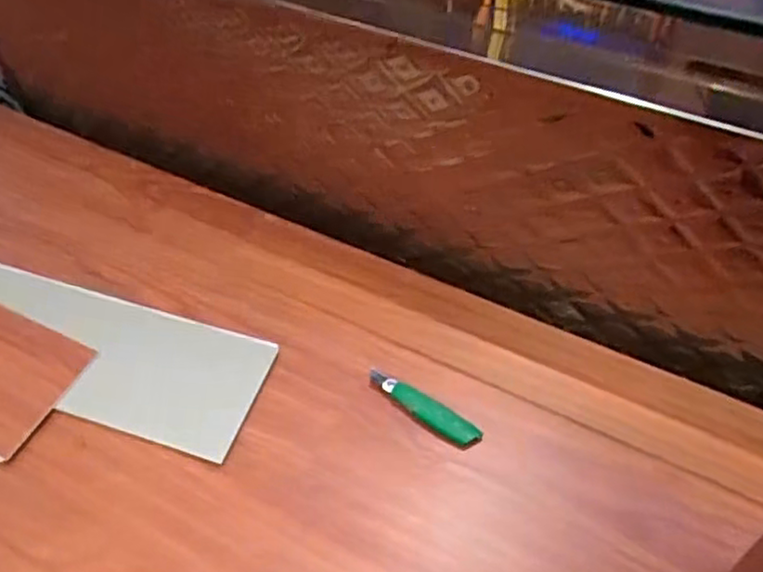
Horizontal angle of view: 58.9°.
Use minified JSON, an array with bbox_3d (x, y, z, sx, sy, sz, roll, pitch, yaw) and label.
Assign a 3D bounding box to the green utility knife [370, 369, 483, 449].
[{"bbox_3d":[0.059,0.168,0.945,0.173,0.015,0.038,33,59,27],"label":"green utility knife"}]

